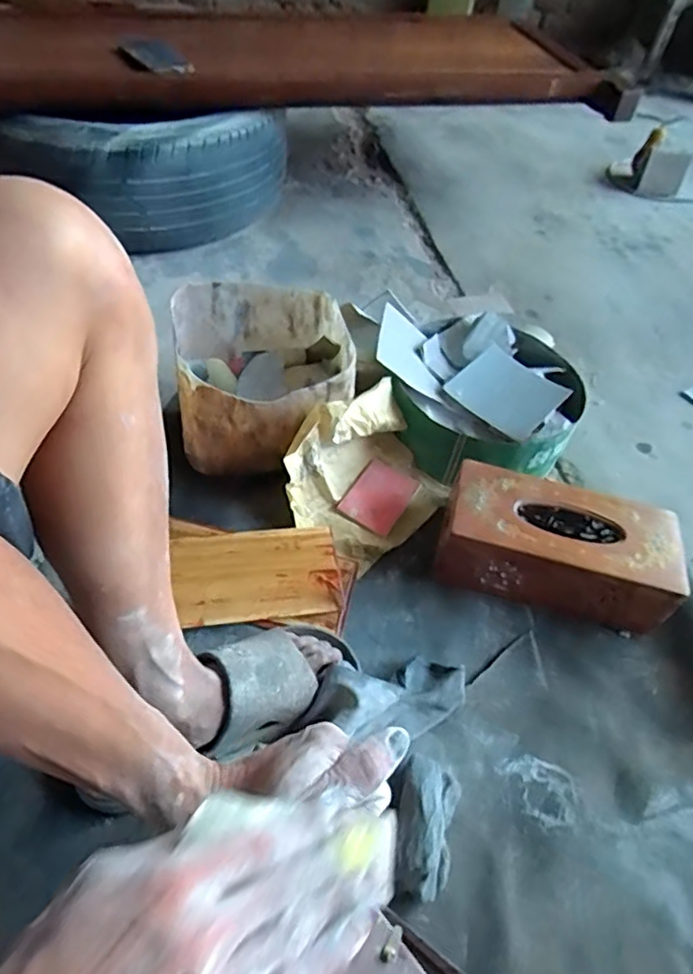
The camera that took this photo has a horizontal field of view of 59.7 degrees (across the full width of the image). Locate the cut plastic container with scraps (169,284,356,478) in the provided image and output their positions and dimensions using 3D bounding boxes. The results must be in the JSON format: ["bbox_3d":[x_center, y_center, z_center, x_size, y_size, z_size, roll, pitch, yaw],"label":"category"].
[{"bbox_3d":[-0.108,-0.145,0.793,0.214,0.141,0.217,-4,51,-9],"label":"cut plastic container with scraps"}]

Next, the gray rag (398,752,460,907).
[{"bbox_3d":[0.071,0.308,0.551,0.056,0.032,0.114,17,51,8],"label":"gray rag"}]

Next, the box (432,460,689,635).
[{"bbox_3d":[0.248,0.070,0.725,0.261,0.097,0.127,13,51,5],"label":"box"}]

